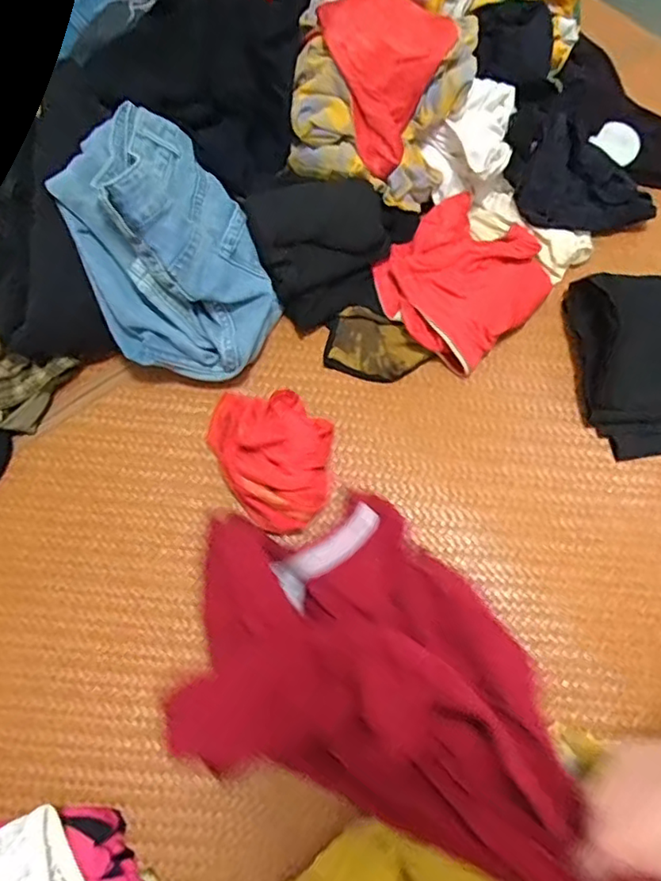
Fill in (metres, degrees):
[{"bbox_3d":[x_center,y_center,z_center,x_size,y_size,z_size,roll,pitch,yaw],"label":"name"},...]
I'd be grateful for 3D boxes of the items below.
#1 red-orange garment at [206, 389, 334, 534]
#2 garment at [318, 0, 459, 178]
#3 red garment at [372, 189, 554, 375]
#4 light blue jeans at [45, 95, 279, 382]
[{"bbox_3d":[-0.052,0.013,0.590,0.108,0.063,0.145,-20,71,-7],"label":"red-orange garment"},{"bbox_3d":[0.051,-0.397,0.645,0.122,0.093,0.153,28,73,10],"label":"garment"},{"bbox_3d":[0.142,-0.178,0.667,0.165,0.047,0.160,-42,75,-13],"label":"red garment"},{"bbox_3d":[-0.166,-0.211,0.602,0.161,0.132,0.276,-22,71,-7],"label":"light blue jeans"}]

